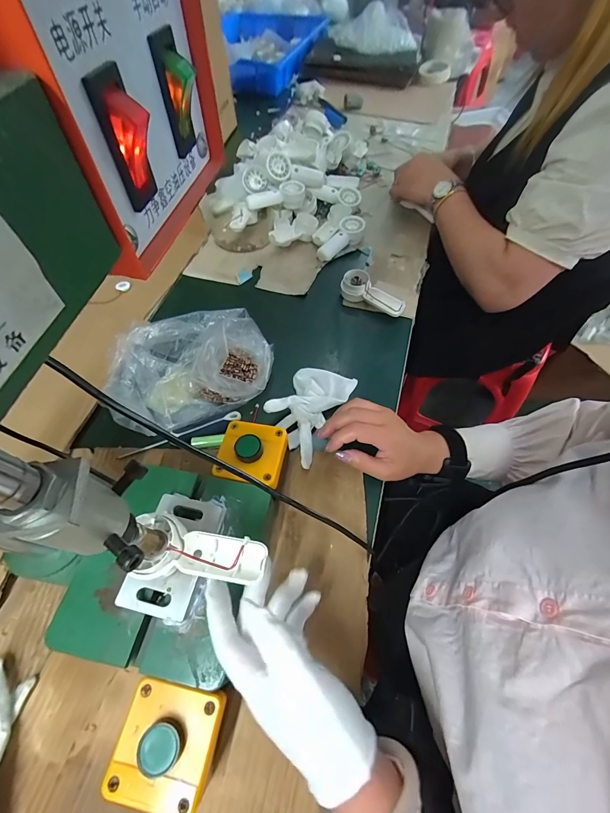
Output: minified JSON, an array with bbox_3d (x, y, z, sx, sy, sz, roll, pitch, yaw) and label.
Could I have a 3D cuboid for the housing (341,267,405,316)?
[{"bbox_3d":[0.109,-0.179,0.541,0.107,0.033,0.039,27,63,17],"label":"housing"}]

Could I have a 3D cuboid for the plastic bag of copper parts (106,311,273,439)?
[{"bbox_3d":[-0.149,-0.054,0.446,0.207,0.065,0.144,-20,60,-11],"label":"plastic bag of copper parts"}]

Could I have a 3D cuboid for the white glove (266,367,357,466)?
[{"bbox_3d":[0.003,-0.002,0.436,0.078,0.026,0.137,26,62,13],"label":"white glove"}]

